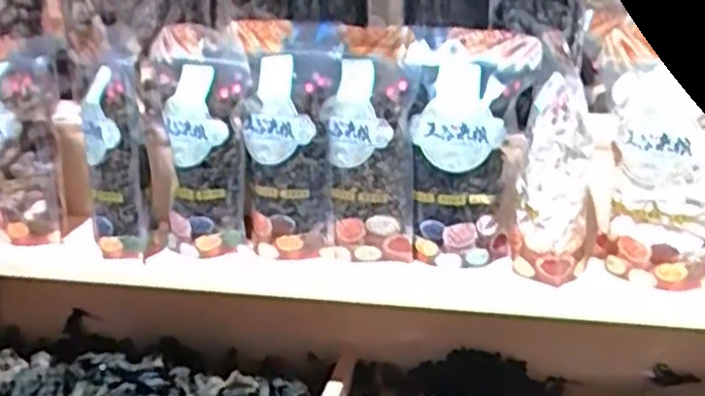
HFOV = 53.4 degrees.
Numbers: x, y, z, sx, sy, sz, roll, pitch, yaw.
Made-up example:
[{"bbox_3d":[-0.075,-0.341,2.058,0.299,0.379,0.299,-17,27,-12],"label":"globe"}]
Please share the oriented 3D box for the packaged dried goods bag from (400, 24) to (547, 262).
[{"bbox_3d":[0.098,-0.043,0.594,0.103,0.184,0.055,3,18,10],"label":"packaged dried goods bag"}]

